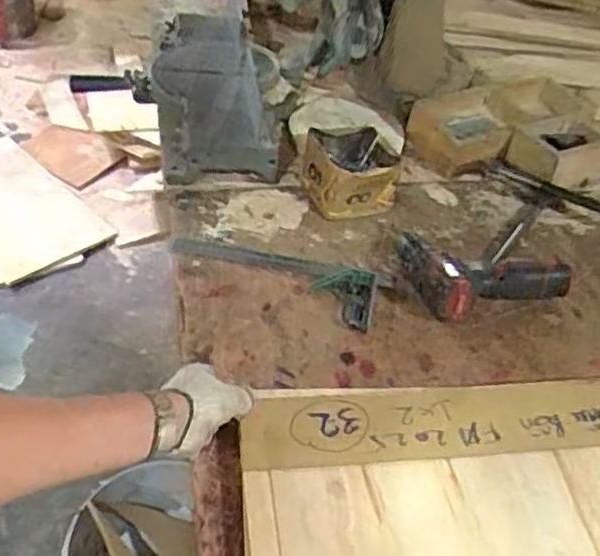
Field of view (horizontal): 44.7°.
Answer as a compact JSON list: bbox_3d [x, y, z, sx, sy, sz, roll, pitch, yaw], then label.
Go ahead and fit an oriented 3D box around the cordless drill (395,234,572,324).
[{"bbox_3d":[0.211,0.006,0.871,0.208,0.055,0.112,17,44,11],"label":"cordless drill"}]

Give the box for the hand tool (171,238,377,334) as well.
[{"bbox_3d":[-0.032,-0.013,0.906,0.269,0.015,0.086,20,45,14],"label":"hand tool"}]

